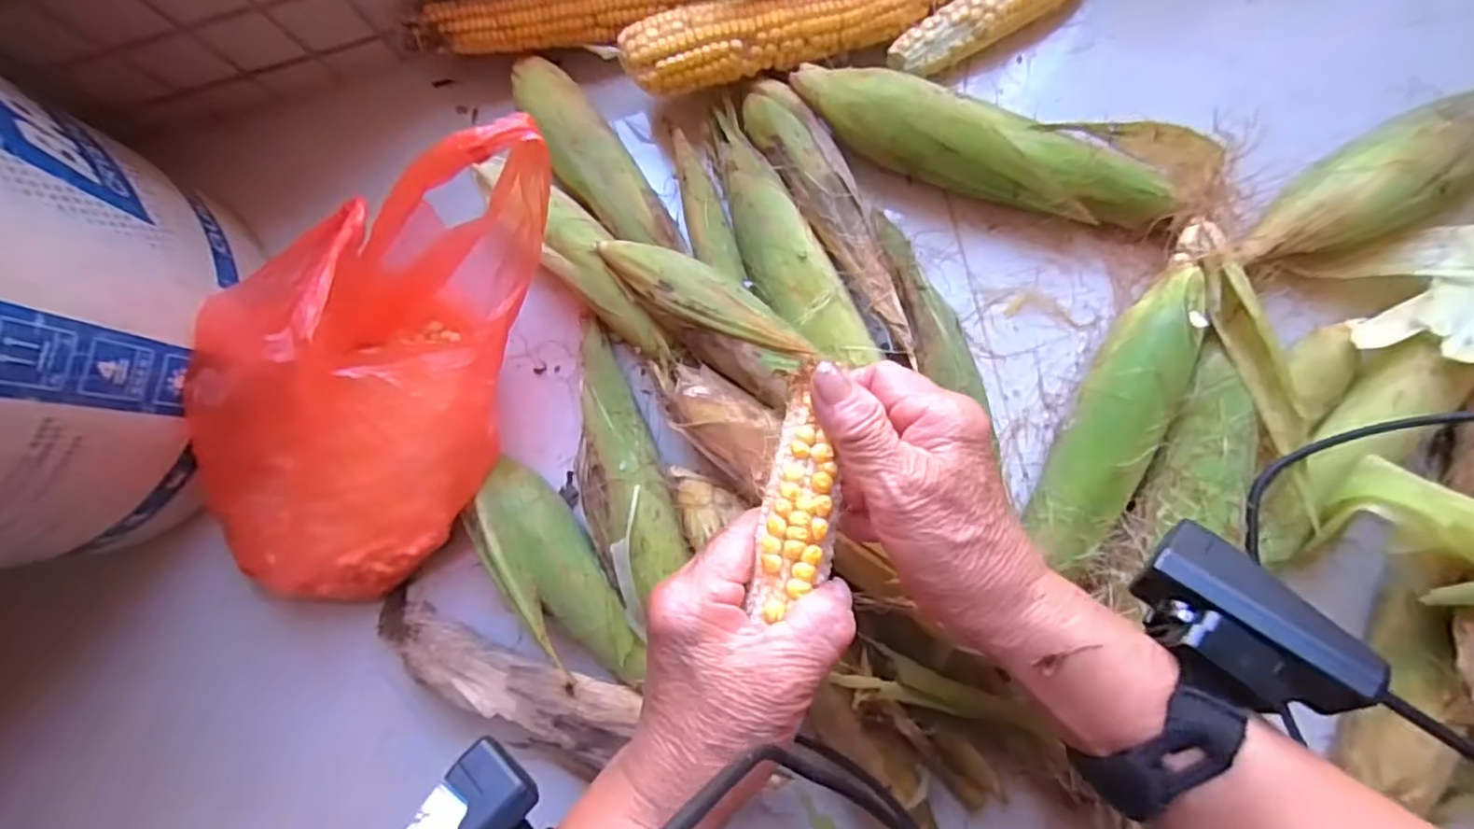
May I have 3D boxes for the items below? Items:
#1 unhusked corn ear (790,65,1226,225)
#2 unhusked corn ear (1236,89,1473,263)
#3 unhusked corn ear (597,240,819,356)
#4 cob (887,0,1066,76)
[{"bbox_3d":[0.167,-0.163,0.425,0.256,0.055,0.061,11,84,6],"label":"unhusked corn ear"},{"bbox_3d":[0.420,-0.155,0.407,0.251,0.058,0.058,-26,82,1],"label":"unhusked corn ear"},{"bbox_3d":[-0.021,-0.066,0.393,0.139,0.038,0.033,33,87,7],"label":"unhusked corn ear"},{"bbox_3d":[0.169,-0.266,0.444,0.146,0.040,0.040,-31,82,1],"label":"cob"}]

